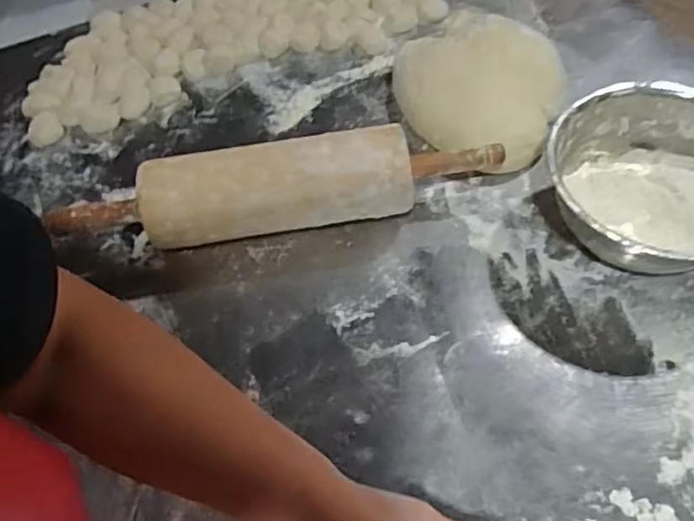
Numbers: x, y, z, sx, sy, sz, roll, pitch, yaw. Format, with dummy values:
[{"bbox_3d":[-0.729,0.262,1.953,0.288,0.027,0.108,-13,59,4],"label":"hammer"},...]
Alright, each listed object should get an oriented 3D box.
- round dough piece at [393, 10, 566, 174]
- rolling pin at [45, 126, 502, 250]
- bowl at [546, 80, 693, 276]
[{"bbox_3d":[0.130,-0.183,0.628,0.158,0.077,0.172,-2,57,3],"label":"round dough piece"},{"bbox_3d":[-0.059,-0.065,0.569,0.415,0.080,0.070,-11,57,-3],"label":"rolling pin"},{"bbox_3d":[0.280,-0.063,0.565,0.177,0.096,0.179,-2,57,3],"label":"bowl"}]

